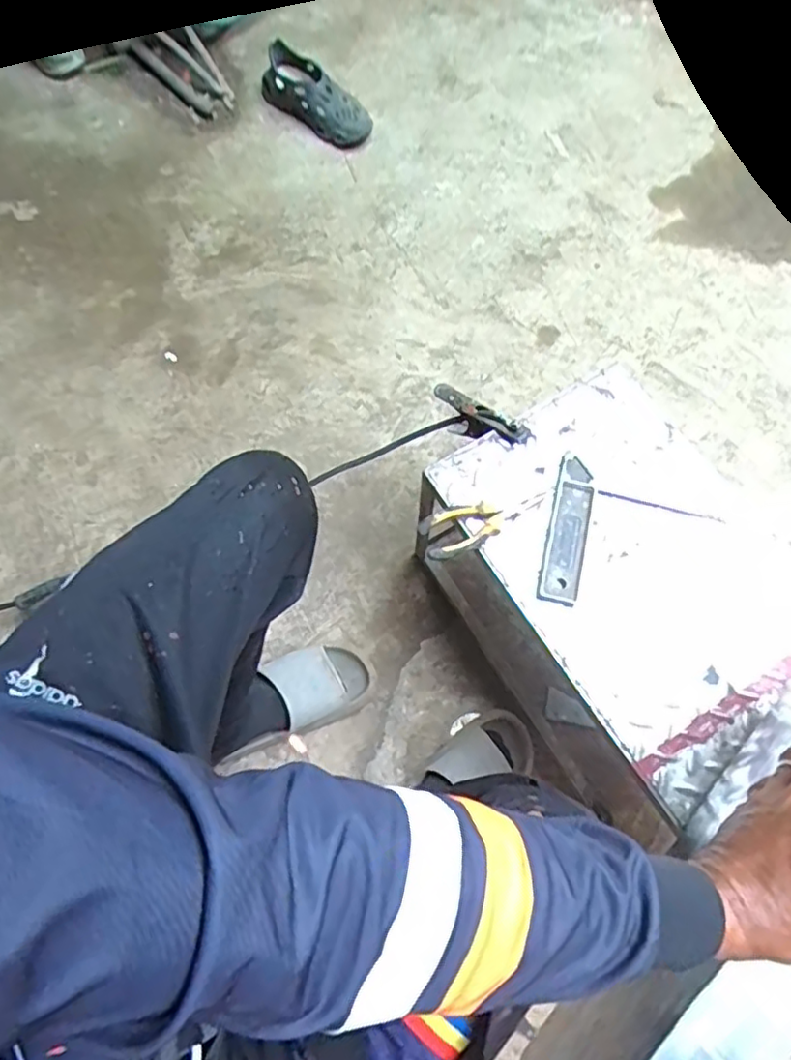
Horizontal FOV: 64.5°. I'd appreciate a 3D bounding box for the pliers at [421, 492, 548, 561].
[{"bbox_3d":[0.097,-0.015,0.713,0.145,0.019,0.055,-27,72,-10],"label":"pliers"}]

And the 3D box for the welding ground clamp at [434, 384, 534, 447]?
[{"bbox_3d":[0.103,-0.140,0.802,0.052,0.043,0.153,-38,47,-12],"label":"welding ground clamp"}]

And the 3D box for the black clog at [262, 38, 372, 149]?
[{"bbox_3d":[-0.174,-0.978,1.420,0.114,0.091,0.269,-43,73,-14],"label":"black clog"}]

